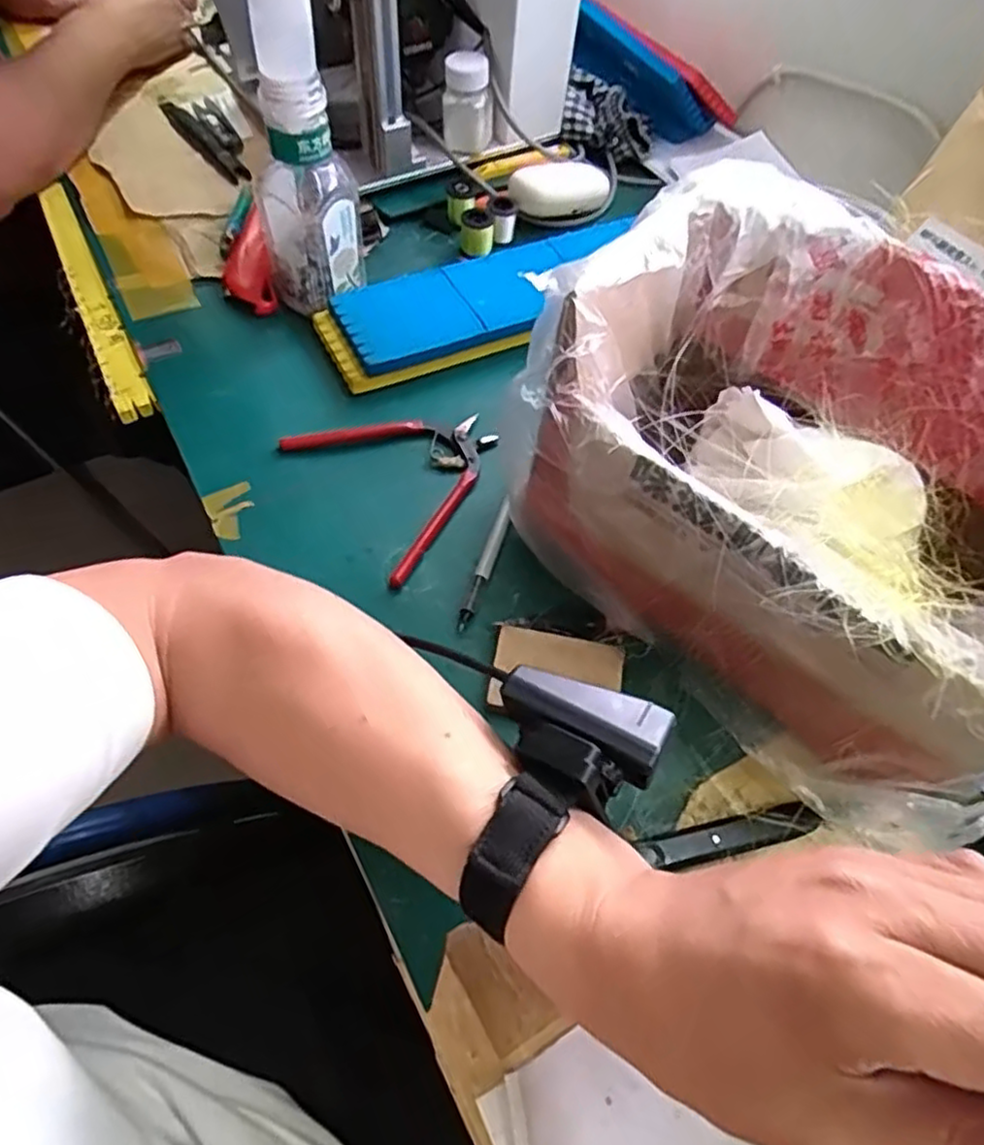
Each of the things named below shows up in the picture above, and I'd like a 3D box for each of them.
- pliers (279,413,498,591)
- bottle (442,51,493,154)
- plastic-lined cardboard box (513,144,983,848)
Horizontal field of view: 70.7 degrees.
[{"bbox_3d":[-0.051,-0.070,0.463,0.123,0.010,0.131,-34,67,-19],"label":"pliers"},{"bbox_3d":[-0.021,-0.412,0.615,0.044,0.072,0.039,3,59,-2],"label":"bottle"},{"bbox_3d":[0.172,-0.043,0.364,0.279,0.162,0.199,40,64,18],"label":"plastic-lined cardboard box"}]

